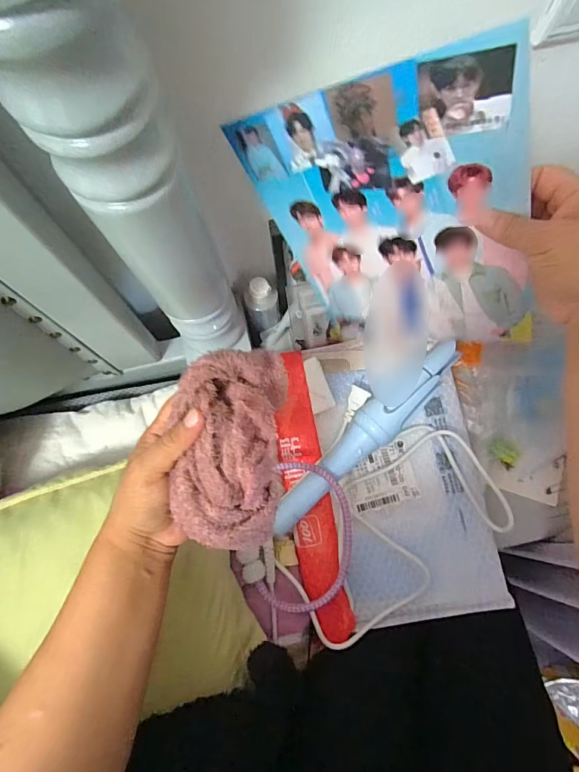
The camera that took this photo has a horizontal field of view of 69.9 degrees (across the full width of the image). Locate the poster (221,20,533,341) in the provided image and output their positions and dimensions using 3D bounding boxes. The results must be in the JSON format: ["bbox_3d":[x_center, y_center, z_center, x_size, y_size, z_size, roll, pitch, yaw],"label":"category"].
[{"bbox_3d":[0.095,-0.123,0.367,0.199,0.272,0.008,4,62,32],"label":"poster"}]

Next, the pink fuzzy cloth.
[{"bbox_3d":[-0.045,0.047,0.314,0.074,0.071,0.147,3,76,1],"label":"pink fuzzy cloth"}]

